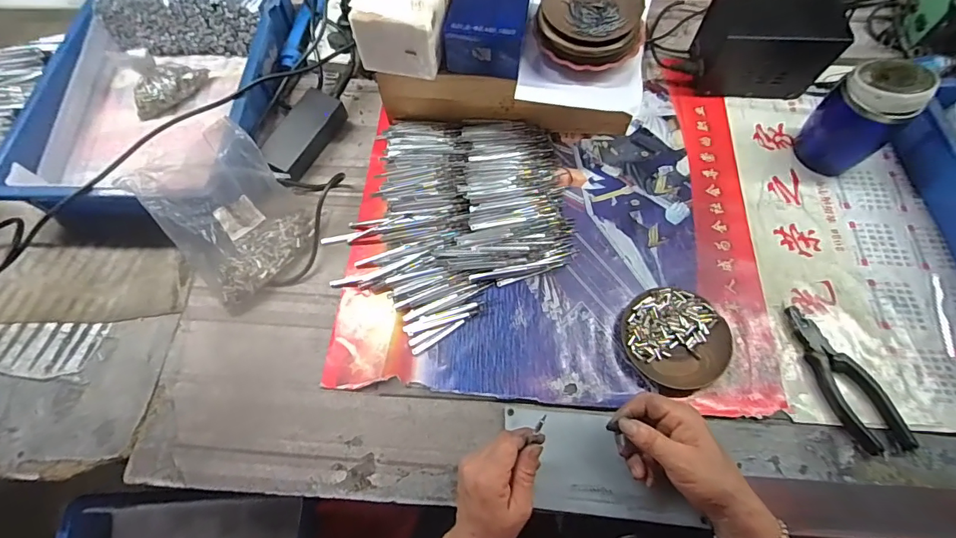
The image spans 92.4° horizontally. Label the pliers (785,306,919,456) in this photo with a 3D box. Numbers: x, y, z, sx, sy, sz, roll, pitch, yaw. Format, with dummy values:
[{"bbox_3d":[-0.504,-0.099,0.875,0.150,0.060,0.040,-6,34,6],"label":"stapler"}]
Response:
[{"bbox_3d":[0.395,0.115,0.495,0.060,0.013,0.164,-19,67,-7],"label":"pliers"}]

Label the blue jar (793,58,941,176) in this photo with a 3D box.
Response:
[{"bbox_3d":[0.481,-0.193,0.571,0.084,0.143,0.082,-1,66,1],"label":"blue jar"}]

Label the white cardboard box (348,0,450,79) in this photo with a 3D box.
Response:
[{"bbox_3d":[-0.079,-0.324,0.556,0.096,0.086,0.155,14,67,8],"label":"white cardboard box"}]

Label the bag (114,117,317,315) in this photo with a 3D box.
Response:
[{"bbox_3d":[-0.288,-0.064,0.533,0.140,0.117,0.145,-41,71,-16],"label":"bag"}]

